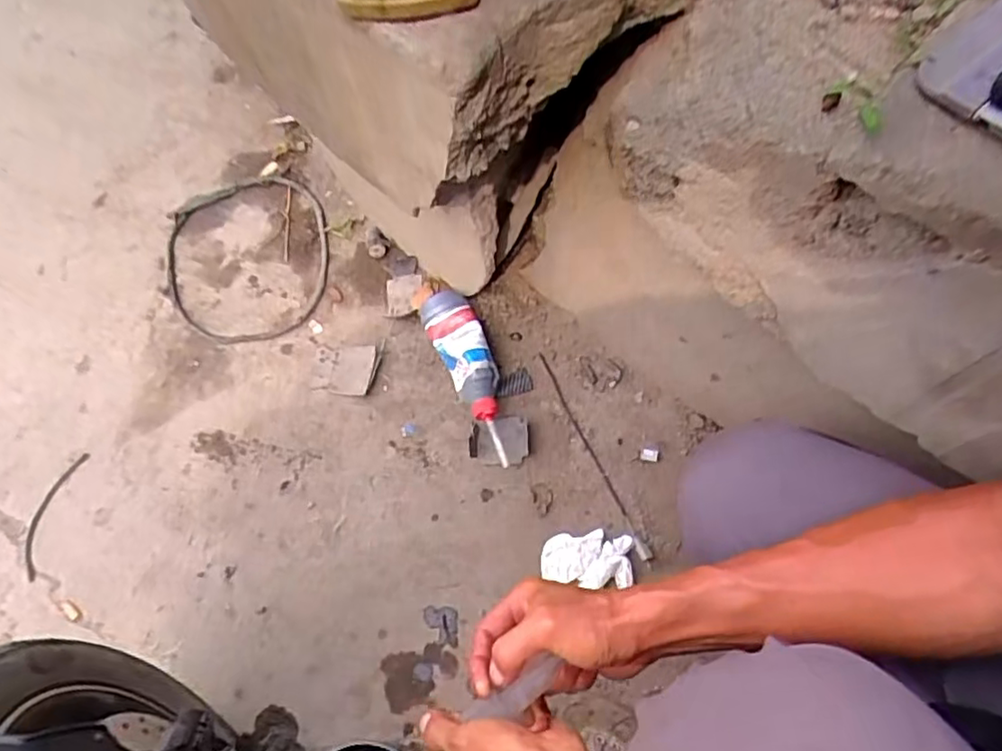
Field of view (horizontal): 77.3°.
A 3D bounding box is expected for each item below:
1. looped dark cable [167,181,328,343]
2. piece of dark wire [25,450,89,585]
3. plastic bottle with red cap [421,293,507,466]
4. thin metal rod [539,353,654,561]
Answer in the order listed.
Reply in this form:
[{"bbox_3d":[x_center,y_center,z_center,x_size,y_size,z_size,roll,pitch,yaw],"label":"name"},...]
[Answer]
[{"bbox_3d":[-0.366,-0.174,0.909,0.231,0.012,0.273,-14,68,-4],"label":"looped dark cable"},{"bbox_3d":[-0.559,0.169,0.774,0.034,0.004,0.154,11,69,6],"label":"piece of dark wire"},{"bbox_3d":[-0.032,-0.002,0.797,0.065,0.067,0.237,-25,69,-8],"label":"plastic bottle with red cap"},{"bbox_3d":[0.112,0.094,0.782,0.013,0.014,0.284,-23,69,-7],"label":"thin metal rod"}]

